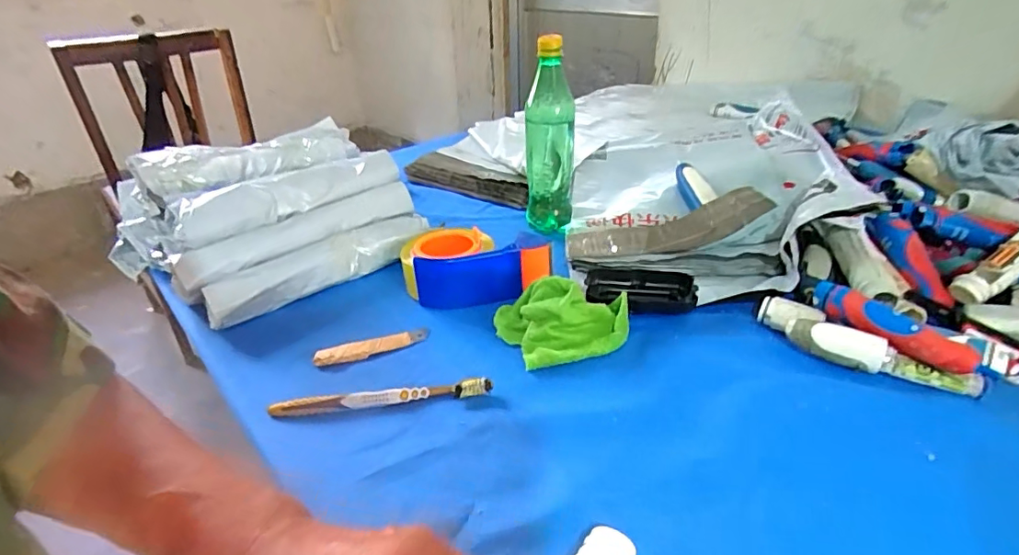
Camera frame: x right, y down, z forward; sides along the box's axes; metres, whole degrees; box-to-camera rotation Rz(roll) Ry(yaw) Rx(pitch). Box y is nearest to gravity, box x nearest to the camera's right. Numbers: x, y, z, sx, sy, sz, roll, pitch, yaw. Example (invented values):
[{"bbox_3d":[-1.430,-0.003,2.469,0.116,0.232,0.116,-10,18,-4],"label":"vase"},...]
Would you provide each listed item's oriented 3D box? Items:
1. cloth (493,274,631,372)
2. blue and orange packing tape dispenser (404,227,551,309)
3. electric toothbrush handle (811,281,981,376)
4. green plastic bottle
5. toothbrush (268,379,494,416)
[{"bbox_3d":[0.052,0.037,0.515,0.126,0.044,0.089,-8,31,-8],"label":"cloth"},{"bbox_3d":[-0.039,-0.012,0.586,0.157,0.053,0.086,3,31,10],"label":"blue and orange packing tape dispenser"},{"bbox_3d":[0.328,0.042,0.461,0.025,0.028,0.128,-19,34,-27],"label":"electric toothbrush handle"},{"bbox_3d":[0.051,-0.181,0.683,0.062,0.218,0.055,-2,31,2],"label":"green plastic bottle"},{"bbox_3d":[-0.108,0.103,0.453,0.183,0.018,0.014,-4,30,-4],"label":"toothbrush"}]

